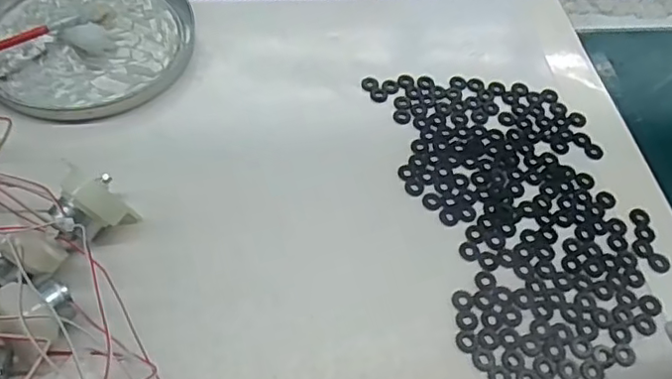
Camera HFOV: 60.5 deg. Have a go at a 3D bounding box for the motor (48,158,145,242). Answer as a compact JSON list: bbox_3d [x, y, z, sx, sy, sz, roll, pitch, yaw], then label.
[{"bbox_3d":[-0.120,0.007,0.278,0.034,0.029,0.026,-36,65,-26],"label":"motor"}]

